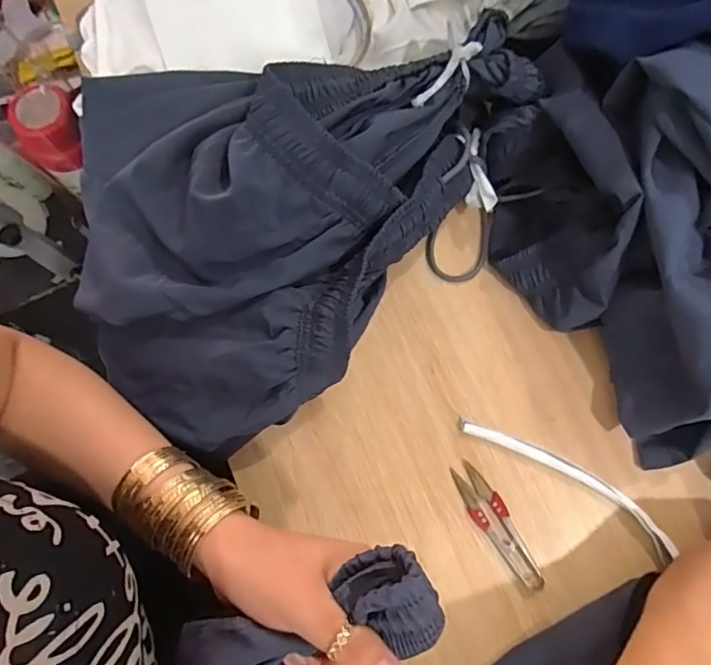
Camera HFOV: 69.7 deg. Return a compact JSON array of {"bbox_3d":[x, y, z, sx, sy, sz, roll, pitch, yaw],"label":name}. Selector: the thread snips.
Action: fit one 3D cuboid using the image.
[{"bbox_3d":[0.108,0.149,0.391,0.026,0.005,0.103,-27,78,-5],"label":"thread snips"}]

